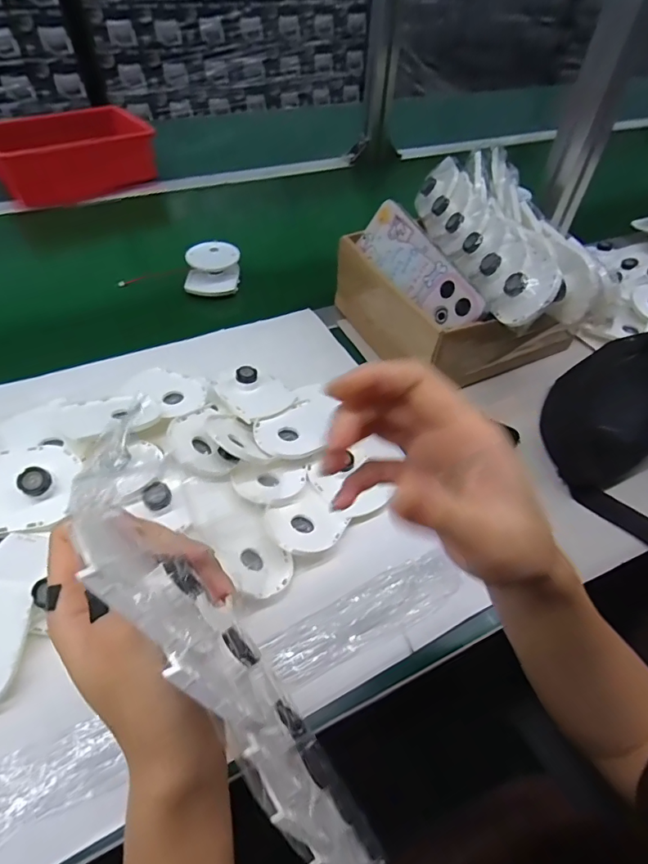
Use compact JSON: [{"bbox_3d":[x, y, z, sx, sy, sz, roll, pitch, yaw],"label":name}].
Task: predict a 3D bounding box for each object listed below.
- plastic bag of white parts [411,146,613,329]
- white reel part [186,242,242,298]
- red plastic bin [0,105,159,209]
[{"bbox_3d":[0.166,-0.194,0.446,0.103,0.059,0.256,-3,49,-5],"label":"plastic bag of white parts"},{"bbox_3d":[-0.138,-0.202,0.571,0.064,0.035,0.066,-2,49,-5],"label":"white reel part"},{"bbox_3d":[-0.415,-0.451,0.754,0.233,0.091,0.169,-30,56,-25],"label":"red plastic bin"}]

